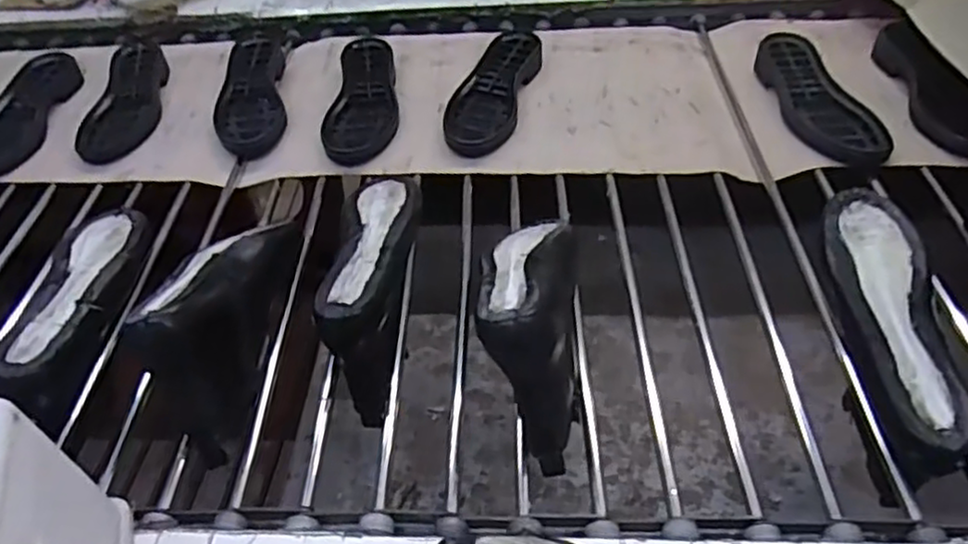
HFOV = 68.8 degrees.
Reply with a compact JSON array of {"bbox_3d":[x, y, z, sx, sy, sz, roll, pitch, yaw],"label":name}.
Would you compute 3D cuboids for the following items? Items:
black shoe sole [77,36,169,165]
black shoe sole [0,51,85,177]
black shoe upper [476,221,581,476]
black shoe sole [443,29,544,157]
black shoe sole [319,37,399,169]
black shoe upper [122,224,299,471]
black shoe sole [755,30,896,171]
[{"bbox_3d":[-0.501,-0.245,0.990,0.091,0.030,0.242,-8,47,-2],"label":"black shoe sole"},{"bbox_3d":[-0.643,-0.223,0.983,0.096,0.028,0.253,-1,48,5],"label":"black shoe sole"},{"bbox_3d":[0.042,0.039,0.619,0.084,0.123,0.243,2,48,7],"label":"black shoe upper"},{"bbox_3d":[0.013,-0.245,0.945,0.086,0.029,0.252,10,49,14],"label":"black shoe sole"},{"bbox_3d":[-0.159,-0.233,0.946,0.090,0.029,0.255,-2,47,3],"label":"black shoe sole"},{"bbox_3d":[-0.242,0.035,0.648,0.078,0.117,0.246,-1,48,5],"label":"black shoe upper"},{"bbox_3d":[0.415,-0.218,0.892,0.087,0.025,0.260,-20,53,7],"label":"black shoe sole"}]

